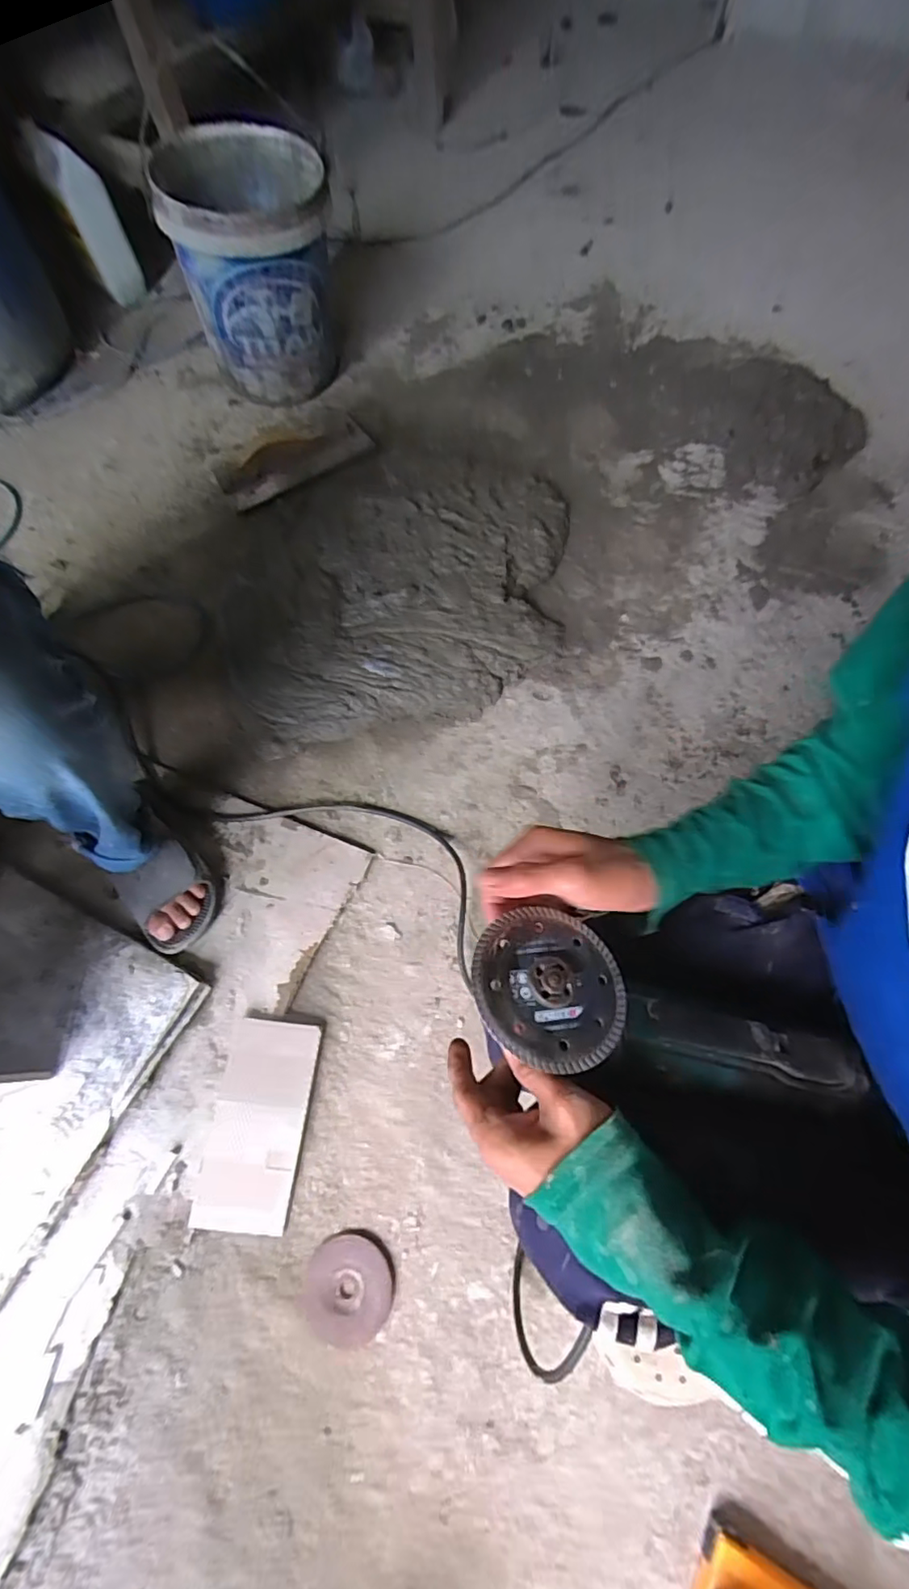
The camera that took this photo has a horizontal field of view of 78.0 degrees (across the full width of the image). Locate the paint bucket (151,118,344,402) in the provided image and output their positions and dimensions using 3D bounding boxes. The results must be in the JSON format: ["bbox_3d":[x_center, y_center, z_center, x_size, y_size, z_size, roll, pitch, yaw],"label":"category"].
[{"bbox_3d":[-0.353,-0.968,1.062,0.276,0.323,0.268,-8,67,-1],"label":"paint bucket"}]

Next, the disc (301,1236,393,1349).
[{"bbox_3d":[-0.118,0.548,0.622,0.094,0.004,0.094,-1,68,2],"label":"disc"}]

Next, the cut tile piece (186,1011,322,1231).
[{"bbox_3d":[-0.236,0.394,0.679,0.106,0.011,0.221,11,70,-9],"label":"cut tile piece"}]

